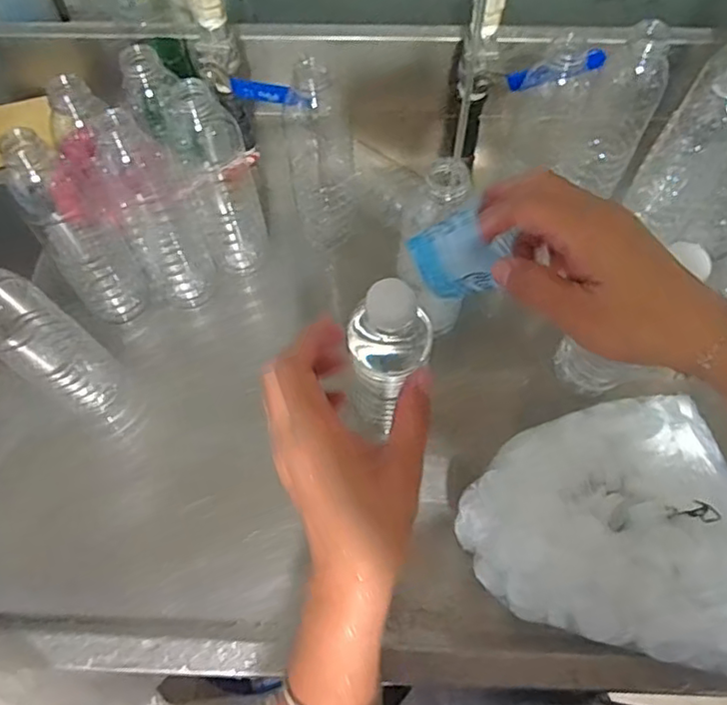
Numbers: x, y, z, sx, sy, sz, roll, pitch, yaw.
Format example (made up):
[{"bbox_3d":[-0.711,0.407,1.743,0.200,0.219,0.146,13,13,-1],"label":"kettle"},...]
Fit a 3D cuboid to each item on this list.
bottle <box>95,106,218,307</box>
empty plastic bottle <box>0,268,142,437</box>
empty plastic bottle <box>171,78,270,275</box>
[{"bbox_3d":[-0.186,-0.124,0.543,0.061,0.205,0.058,-25,65,-12],"label":"bottle"},{"bbox_3d":[-0.257,-0.002,0.488,0.075,0.230,0.067,34,68,16],"label":"empty plastic bottle"},{"bbox_3d":[-0.133,-0.150,0.566,0.063,0.178,0.055,-18,64,-9],"label":"empty plastic bottle"}]

